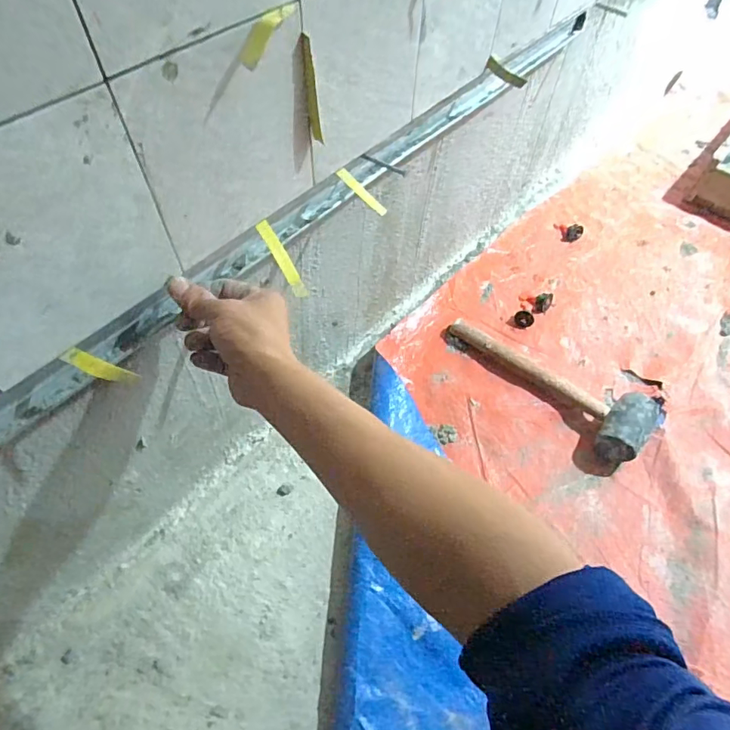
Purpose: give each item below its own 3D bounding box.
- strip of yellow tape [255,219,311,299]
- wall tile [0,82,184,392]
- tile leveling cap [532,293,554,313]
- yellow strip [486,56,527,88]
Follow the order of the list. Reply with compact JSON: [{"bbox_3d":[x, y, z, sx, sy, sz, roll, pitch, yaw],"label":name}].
[{"bbox_3d":[-0.072,-0.093,0.434,0.011,0.006,0.073,-33,99,-21],"label":"strip of yellow tape"},{"bbox_3d":[-0.192,-0.070,0.300,0.005,0.147,0.145,35,63,18],"label":"wall tile"},{"bbox_3d":[0.316,-0.111,0.871,0.028,0.027,0.043,29,61,15],"label":"tile leveling cap"},{"bbox_3d":[0.168,-0.348,0.586,0.055,0.014,0.014,19,55,-21],"label":"yellow strip"}]

